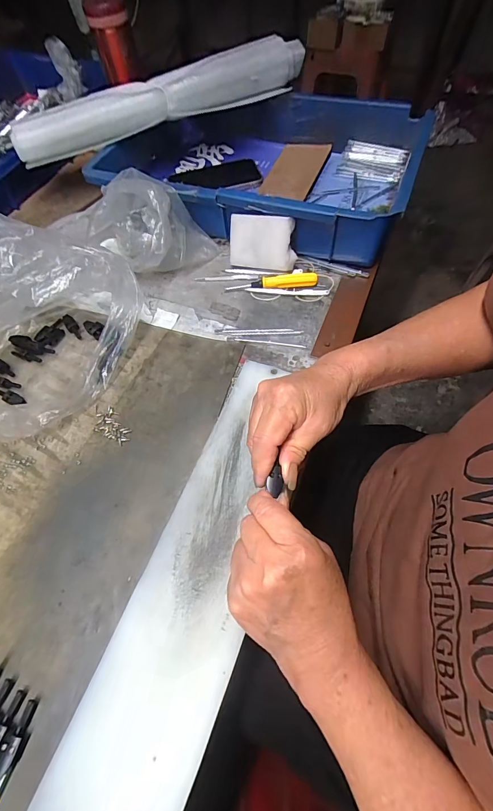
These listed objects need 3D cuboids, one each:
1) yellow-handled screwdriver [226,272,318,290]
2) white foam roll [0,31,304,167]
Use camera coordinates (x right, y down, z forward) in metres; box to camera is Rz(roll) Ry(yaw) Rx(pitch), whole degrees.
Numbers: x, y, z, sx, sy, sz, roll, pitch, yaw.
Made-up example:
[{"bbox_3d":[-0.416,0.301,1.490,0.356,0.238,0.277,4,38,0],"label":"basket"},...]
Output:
[{"bbox_3d":[0.033,-0.158,0.447,0.112,0.019,0.013,-1,60,2],"label":"yellow-handled screwdriver"},{"bbox_3d":[-0.116,-0.439,0.505,0.432,0.067,0.043,-21,61,-10],"label":"white foam roll"}]

